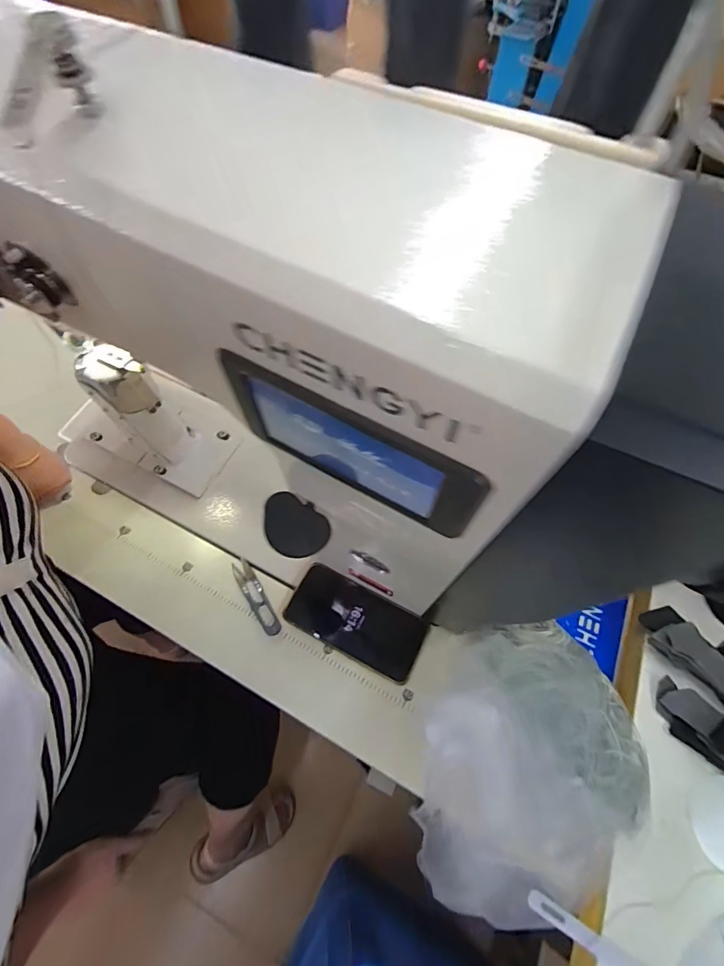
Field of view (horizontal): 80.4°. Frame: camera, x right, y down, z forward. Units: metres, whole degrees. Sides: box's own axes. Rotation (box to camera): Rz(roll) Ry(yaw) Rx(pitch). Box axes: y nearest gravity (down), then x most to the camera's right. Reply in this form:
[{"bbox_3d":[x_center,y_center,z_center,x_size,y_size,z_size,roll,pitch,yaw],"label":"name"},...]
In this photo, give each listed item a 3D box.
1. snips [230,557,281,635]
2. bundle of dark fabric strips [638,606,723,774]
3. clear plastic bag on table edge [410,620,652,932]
[{"bbox_3d":[-0.126,0.135,0.510,0.022,0.008,0.102,-28,63,-20],"label":"snips"},{"bbox_3d":[0.362,0.230,0.428,0.097,0.023,0.202,-29,64,-21],"label":"bundle of dark fabric strips"},{"bbox_3d":[0.156,0.262,0.398,0.199,0.114,0.251,23,58,11],"label":"clear plastic bag on table edge"}]

